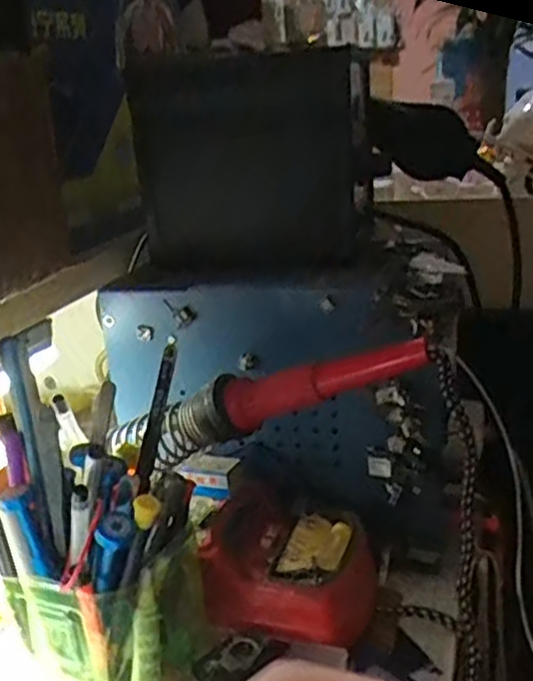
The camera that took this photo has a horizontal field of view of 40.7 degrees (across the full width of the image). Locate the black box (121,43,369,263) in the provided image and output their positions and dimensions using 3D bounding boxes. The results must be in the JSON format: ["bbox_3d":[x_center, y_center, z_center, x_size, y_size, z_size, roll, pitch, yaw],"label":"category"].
[{"bbox_3d":[-0.014,-0.117,0.467,0.158,0.132,0.027,4,20,24],"label":"black box"}]

